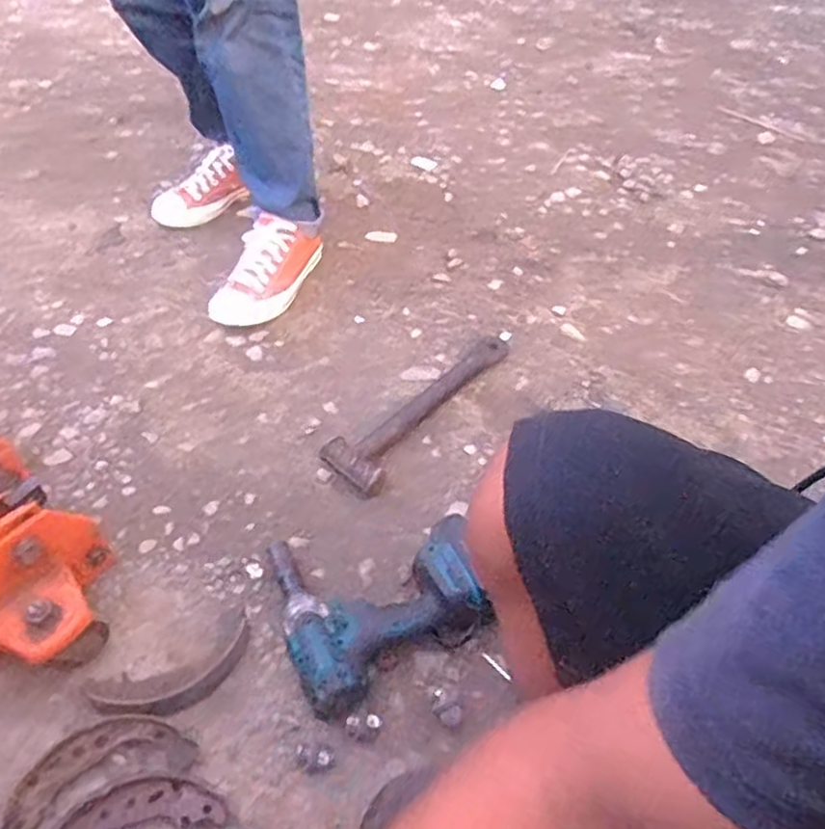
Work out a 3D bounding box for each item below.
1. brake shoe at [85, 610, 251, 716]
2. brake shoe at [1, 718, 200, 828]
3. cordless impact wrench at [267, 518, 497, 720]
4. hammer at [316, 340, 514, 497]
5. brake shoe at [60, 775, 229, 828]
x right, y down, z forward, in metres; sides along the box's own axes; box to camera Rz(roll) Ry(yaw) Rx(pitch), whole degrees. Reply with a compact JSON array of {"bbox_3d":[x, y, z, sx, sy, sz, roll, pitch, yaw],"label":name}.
[{"bbox_3d":[-0.242,0.269,0.727,0.169,0.028,0.062,-25,56,-20],"label":"brake shoe"},{"bbox_3d":[-0.299,0.337,0.671,0.168,0.027,0.068,-20,55,-17],"label":"brake shoe"},{"bbox_3d":[-0.031,0.203,0.776,0.221,0.076,0.204,-11,53,-10],"label":"cordless impact wrench"},{"bbox_3d":[0.028,-0.014,0.988,0.094,0.033,0.346,35,58,30],"label":"hammer"},{"bbox_3d":[-0.265,0.378,0.635,0.174,0.027,0.071,-23,56,-19],"label":"brake shoe"}]

